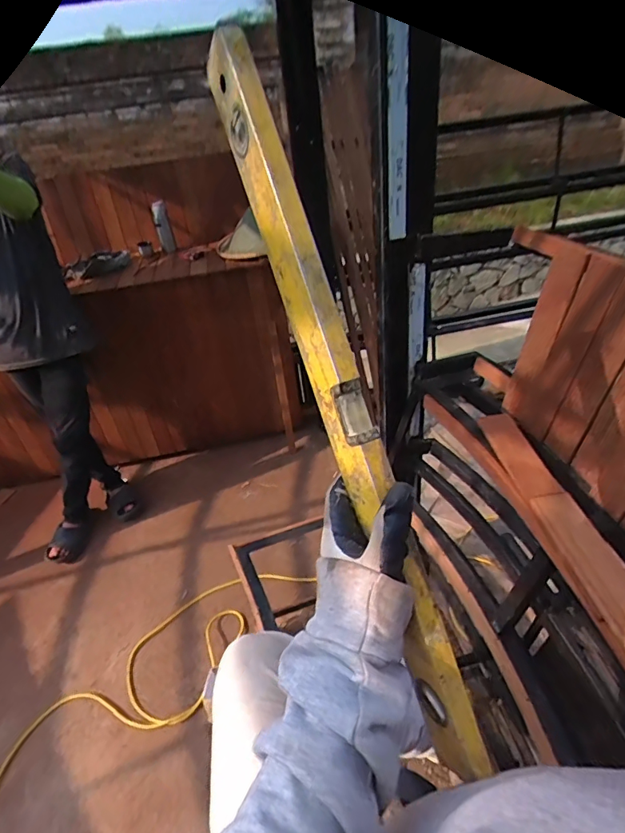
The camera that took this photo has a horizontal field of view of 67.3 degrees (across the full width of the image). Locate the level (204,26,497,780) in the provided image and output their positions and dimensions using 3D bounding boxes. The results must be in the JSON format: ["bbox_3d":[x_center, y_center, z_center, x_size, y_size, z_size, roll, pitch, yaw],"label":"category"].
[{"bbox_3d":[0.025,-0.011,0.372,0.026,0.583,0.057,-19,-1,-19],"label":"level"}]

